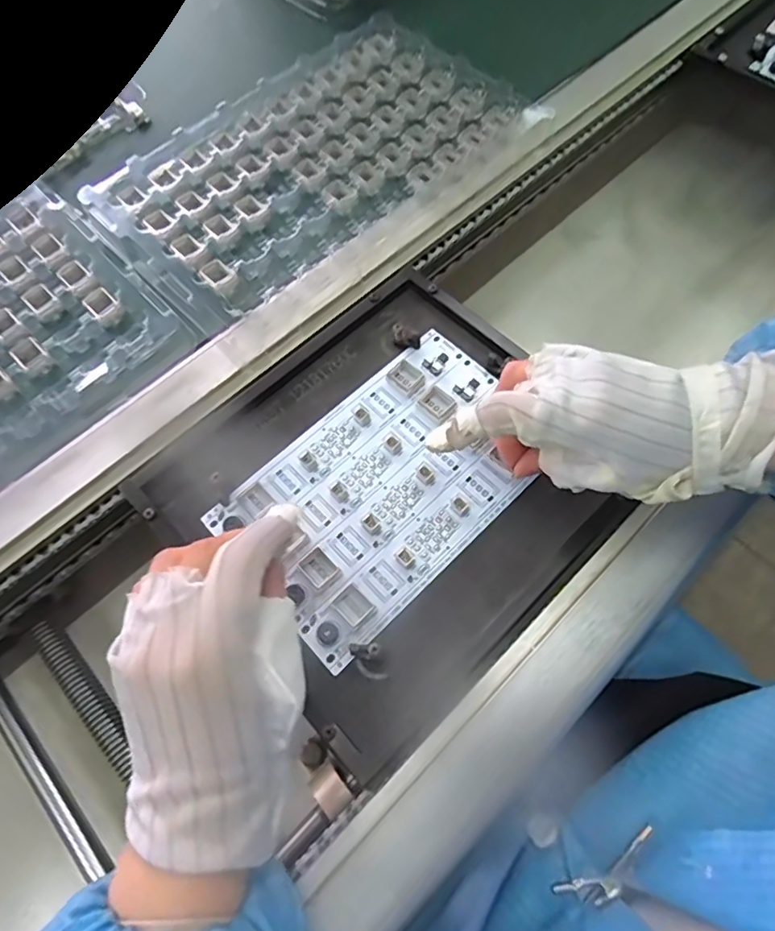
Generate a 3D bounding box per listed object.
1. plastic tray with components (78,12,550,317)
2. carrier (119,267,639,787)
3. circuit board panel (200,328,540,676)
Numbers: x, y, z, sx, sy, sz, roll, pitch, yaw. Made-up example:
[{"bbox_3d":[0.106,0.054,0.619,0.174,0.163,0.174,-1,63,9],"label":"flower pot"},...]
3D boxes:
[{"bbox_3d":[-0.059,-0.256,0.447,0.318,0.014,0.188,-38,68,-15],"label":"plastic tray with components"},{"bbox_3d":[0.002,0.009,0.357,0.248,0.019,0.233,-41,69,-16],"label":"carrier"},{"bbox_3d":[0.002,0.008,0.358,0.202,0.012,0.128,-42,73,-14],"label":"circuit board panel"}]

